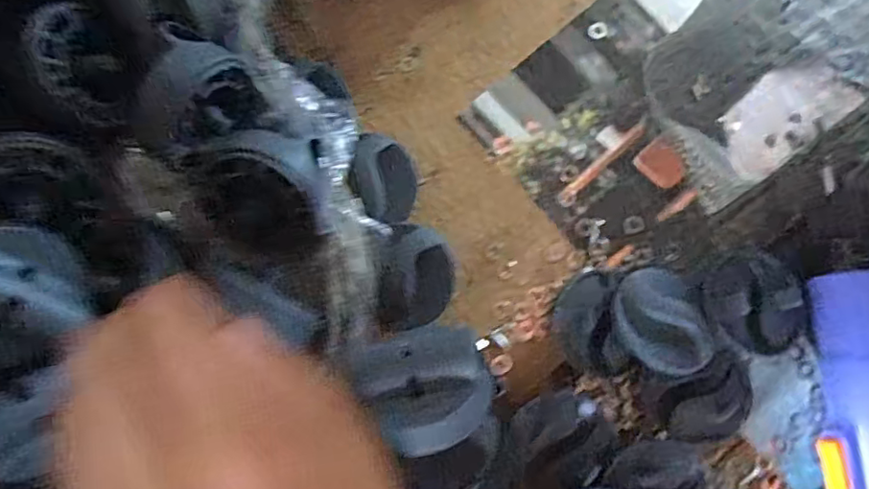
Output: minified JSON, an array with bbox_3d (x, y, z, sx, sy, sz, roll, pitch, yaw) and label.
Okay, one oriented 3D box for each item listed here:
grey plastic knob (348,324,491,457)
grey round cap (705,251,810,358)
[{"bbox_3d":[-0.005,0.070,0.298,0.059,0.057,0.056,-20,80,-6],"label":"grey plastic knob"},{"bbox_3d":[0.169,0.032,0.321,0.052,0.024,0.052,0,78,-1],"label":"grey round cap"}]

